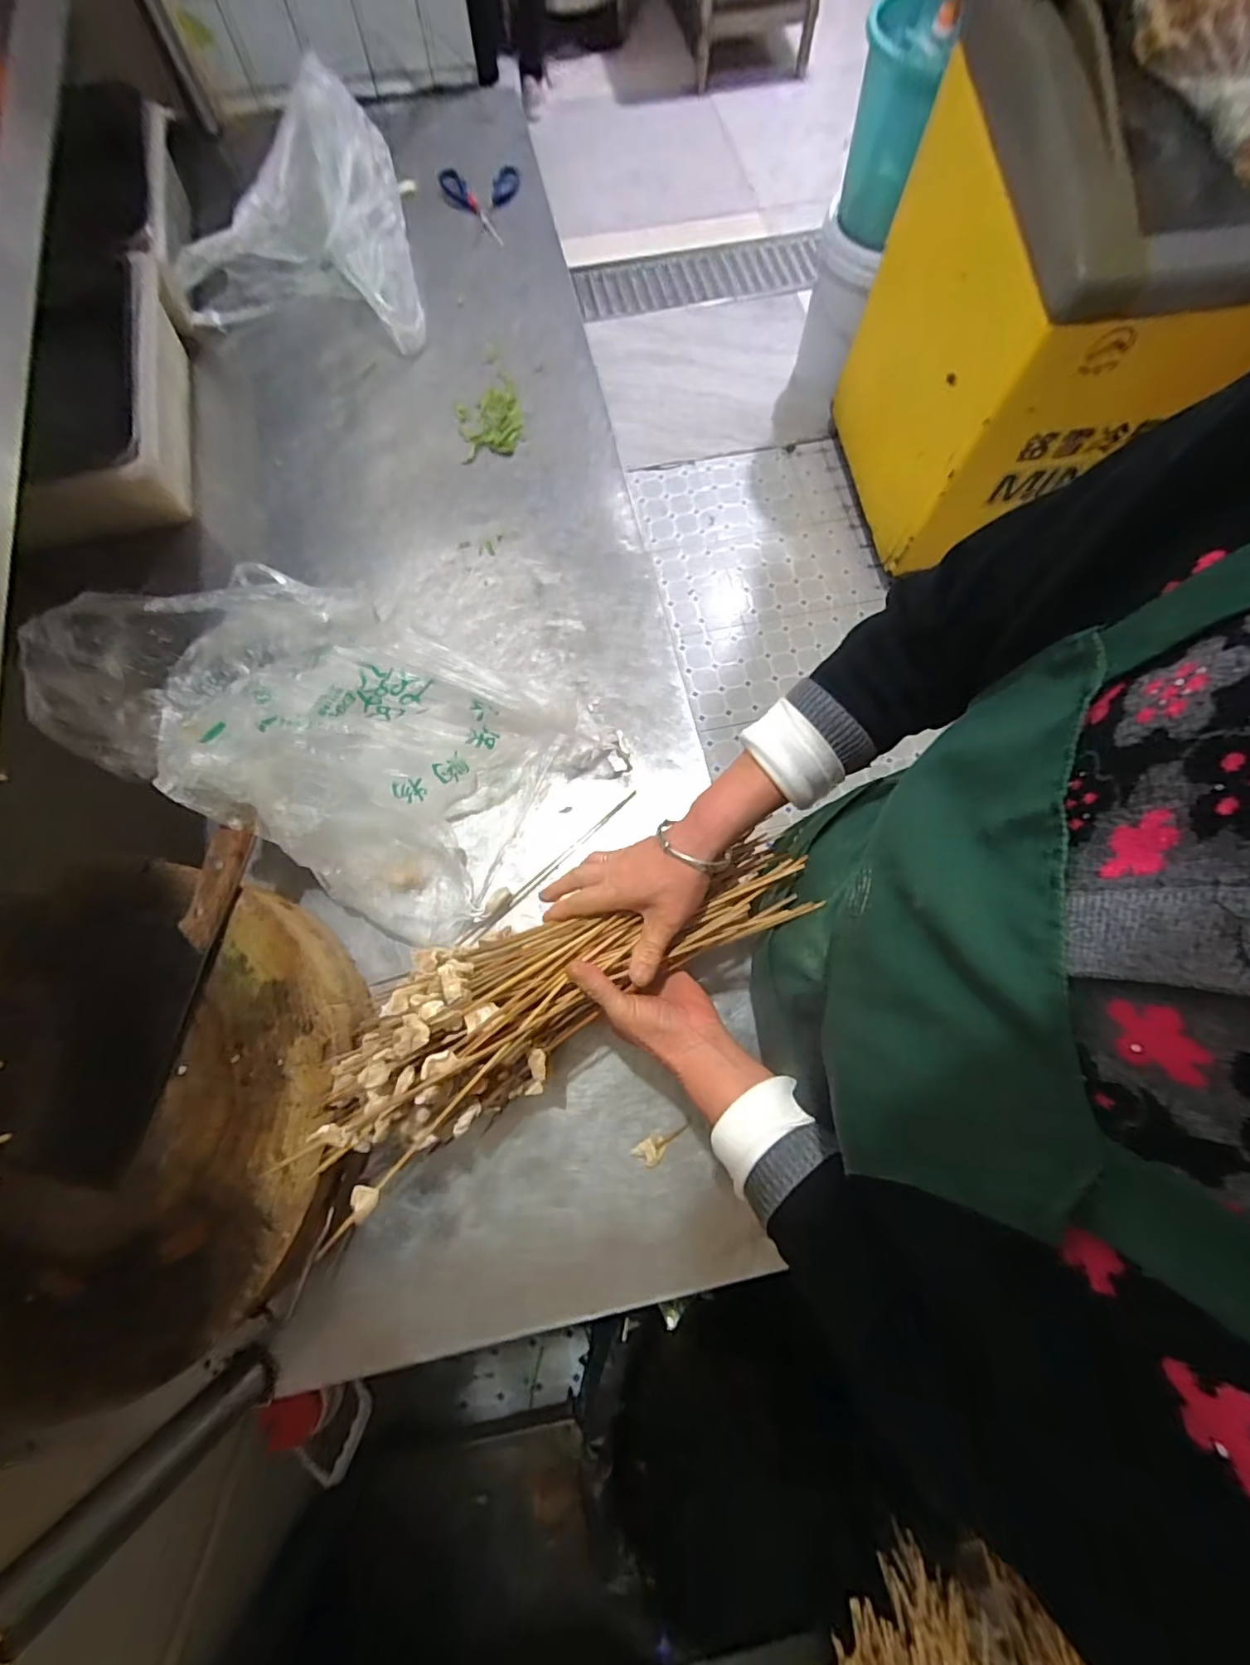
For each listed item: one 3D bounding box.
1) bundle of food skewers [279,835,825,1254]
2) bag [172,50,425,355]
[{"bbox_3d":[-0.033,0.120,0.451,0.385,0.121,0.139,-22,75,-8],"label":"bundle of food skewers"},{"bbox_3d":[-0.468,-0.847,0.808,0.313,0.129,0.378,-12,74,-3],"label":"bag"}]

